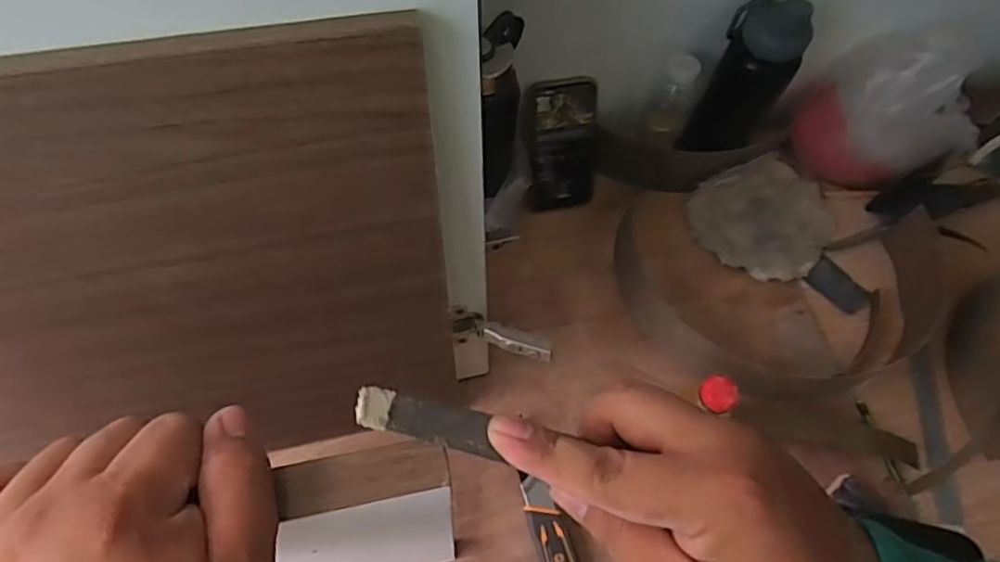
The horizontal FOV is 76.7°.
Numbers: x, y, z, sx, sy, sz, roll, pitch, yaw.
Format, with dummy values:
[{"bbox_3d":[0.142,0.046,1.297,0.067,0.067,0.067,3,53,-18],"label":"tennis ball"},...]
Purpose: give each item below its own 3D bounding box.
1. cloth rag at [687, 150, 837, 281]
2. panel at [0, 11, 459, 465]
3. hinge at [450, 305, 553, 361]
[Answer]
[{"bbox_3d":[0.357,-0.082,0.834,0.186,0.028,0.158,-24,78,-17],"label":"cloth rag"},{"bbox_3d":[-0.270,0.018,0.478,0.452,0.392,0.022,-10,49,-11],"label":"panel"},{"bbox_3d":[0.001,0.055,0.621,0.102,0.048,0.024,18,65,5],"label":"hinge"}]

